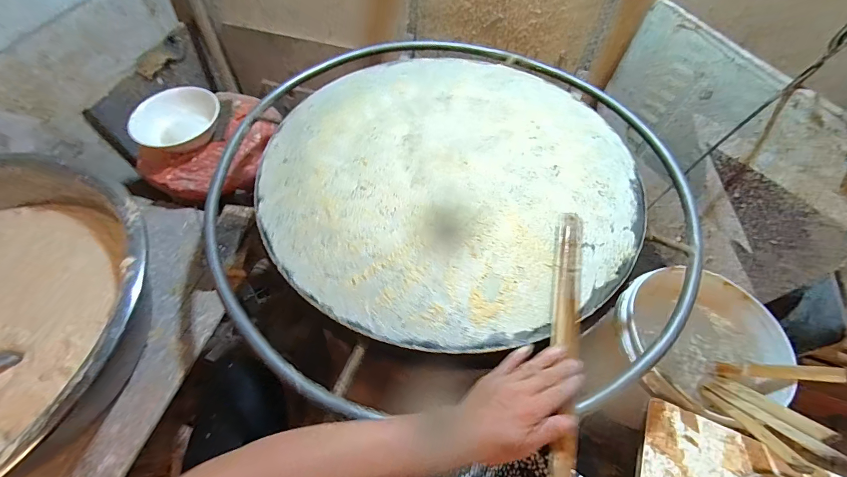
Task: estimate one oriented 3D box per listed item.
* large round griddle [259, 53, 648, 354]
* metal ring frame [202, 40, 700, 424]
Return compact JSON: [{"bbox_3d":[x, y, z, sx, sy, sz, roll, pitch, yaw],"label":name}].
[{"bbox_3d":[0.046,-0.126,0.617,0.600,0.015,0.613,1,57,-1],"label":"large round griddle"},{"bbox_3d":[0.048,-0.130,0.656,0.821,0.029,0.817,1,57,-1],"label":"metal ring frame"}]

